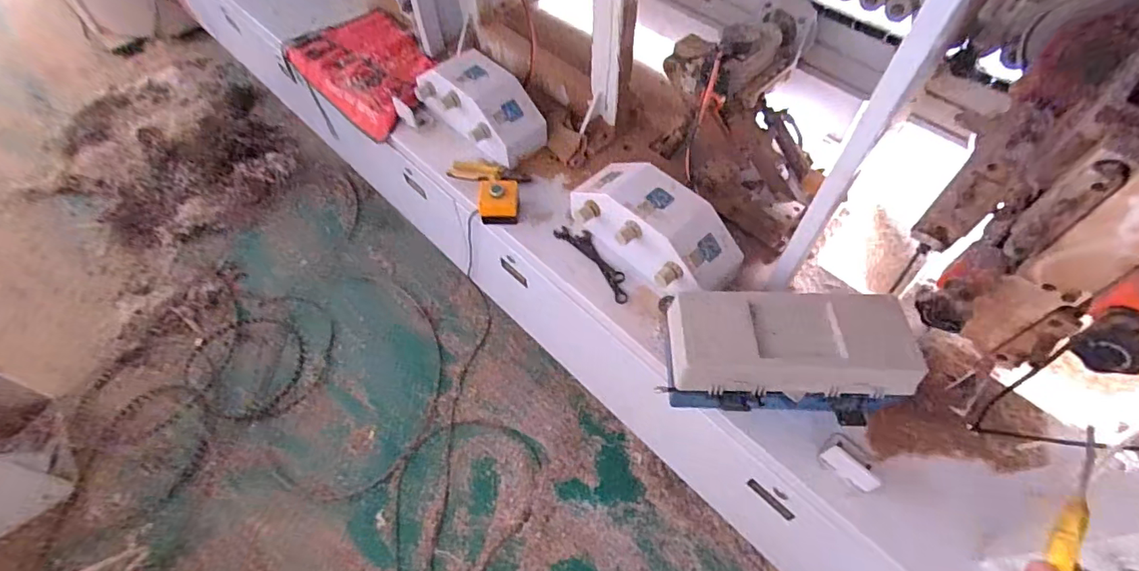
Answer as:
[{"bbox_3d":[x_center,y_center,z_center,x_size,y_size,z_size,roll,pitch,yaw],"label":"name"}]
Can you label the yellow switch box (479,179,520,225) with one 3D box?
[{"bbox_3d":[-0.149,-0.178,1.103,0.076,0.078,0.078,2,57,3],"label":"yellow switch box"}]

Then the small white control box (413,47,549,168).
[{"bbox_3d":[-0.207,-0.423,1.212,0.156,0.139,0.324,-38,64,-21],"label":"small white control box"}]

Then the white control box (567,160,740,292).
[{"bbox_3d":[0.156,-0.122,1.003,0.157,0.125,0.353,-38,64,-20],"label":"white control box"}]

